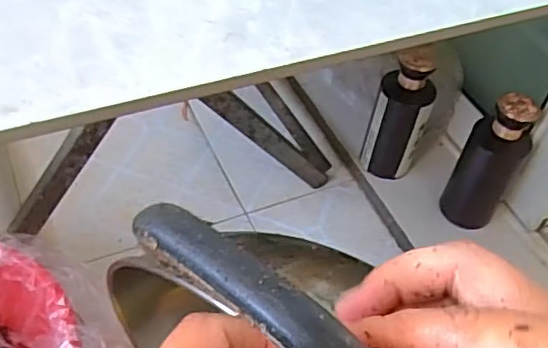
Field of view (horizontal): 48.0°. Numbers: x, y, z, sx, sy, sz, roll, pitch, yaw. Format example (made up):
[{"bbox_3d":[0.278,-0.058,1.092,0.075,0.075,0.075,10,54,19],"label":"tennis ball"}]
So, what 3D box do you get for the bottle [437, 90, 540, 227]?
[{"bbox_3d":[0.294,-0.015,0.844,0.079,0.203,0.066,32,53,20],"label":"bottle"}]

